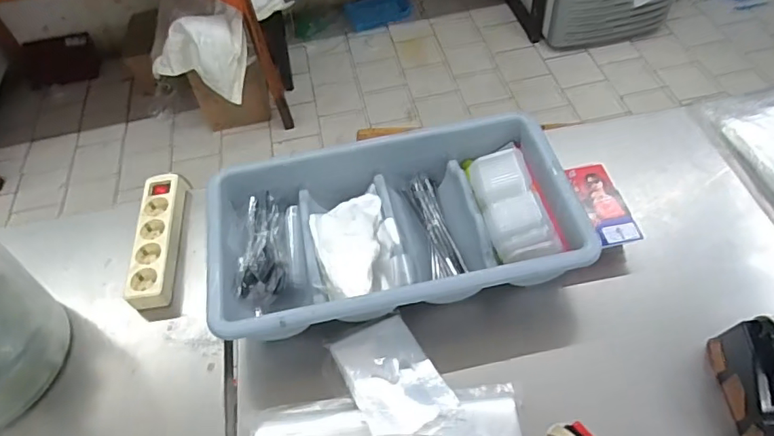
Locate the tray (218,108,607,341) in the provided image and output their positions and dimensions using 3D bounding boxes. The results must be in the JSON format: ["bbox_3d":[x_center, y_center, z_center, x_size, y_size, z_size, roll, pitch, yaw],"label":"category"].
[{"bbox_3d":[0.006,0.001,0.766,0.491,0.089,0.291,-13,54,-4],"label":"tray"}]

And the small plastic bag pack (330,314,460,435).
[{"bbox_3d":[0.006,0.197,0.661,0.102,0.024,0.151,-25,56,-13],"label":"small plastic bag pack"}]

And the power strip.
[{"bbox_3d":[-0.349,0.028,0.812,0.059,0.038,0.231,-9,53,-1],"label":"power strip"}]

